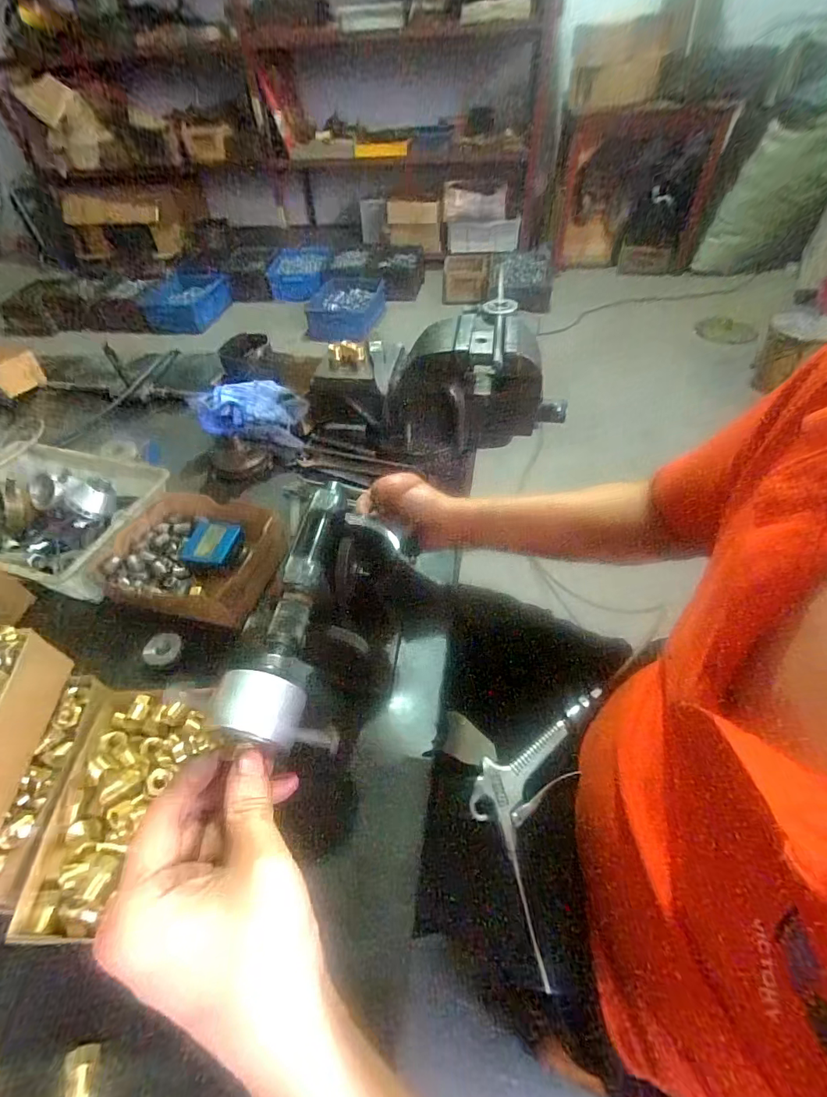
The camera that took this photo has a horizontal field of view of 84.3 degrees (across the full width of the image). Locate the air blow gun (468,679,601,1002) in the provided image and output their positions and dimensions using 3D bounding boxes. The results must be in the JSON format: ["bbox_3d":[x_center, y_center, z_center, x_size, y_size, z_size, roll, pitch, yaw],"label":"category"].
[{"bbox_3d":[0.108,0.232,0.436,0.092,0.020,0.236,16,52,18],"label":"air blow gun"}]

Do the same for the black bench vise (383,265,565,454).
[{"bbox_3d":[0.077,-0.233,0.626,0.237,0.147,0.134,-4,50,-1],"label":"black bench vise"}]

